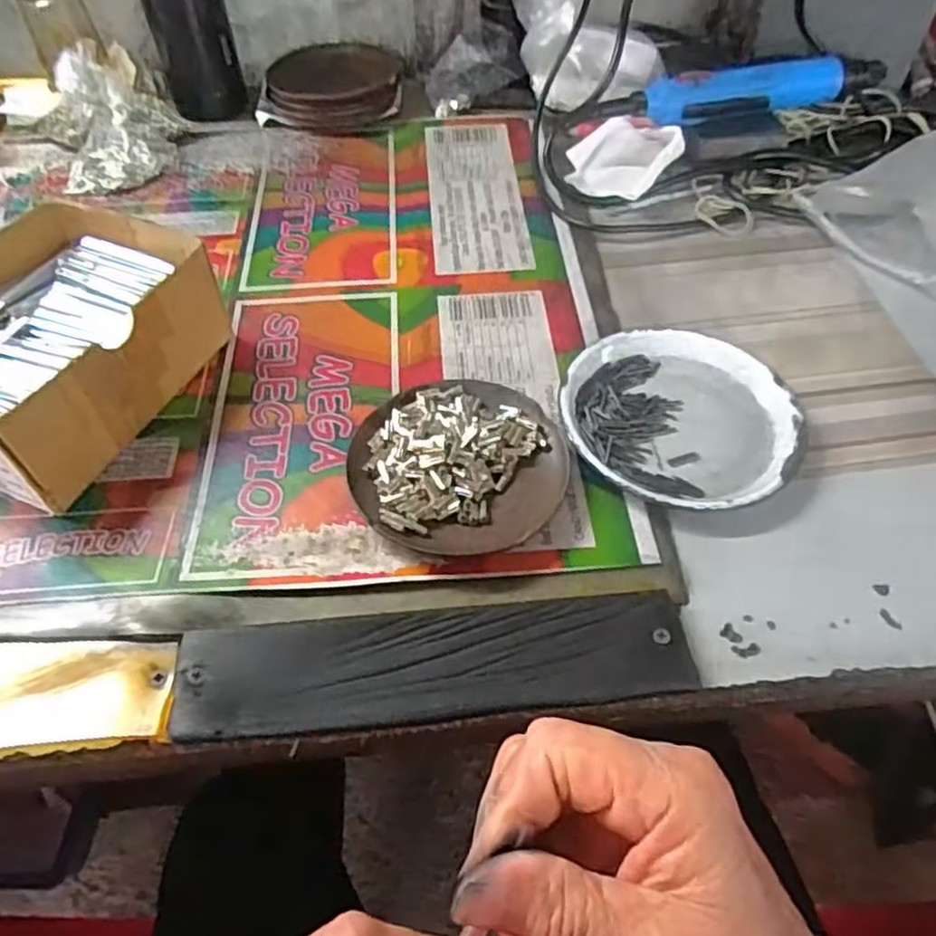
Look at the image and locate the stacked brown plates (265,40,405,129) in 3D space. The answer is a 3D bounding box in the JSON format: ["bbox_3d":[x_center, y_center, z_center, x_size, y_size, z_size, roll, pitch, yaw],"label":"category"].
[{"bbox_3d":[-0.118,-0.346,0.641,0.116,0.033,0.103,-2,53,-2],"label":"stacked brown plates"}]

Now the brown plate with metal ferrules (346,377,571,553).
[{"bbox_3d":[-0.005,-0.004,0.381,0.111,0.024,0.105,0,52,0],"label":"brown plate with metal ferrules"}]

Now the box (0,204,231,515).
[{"bbox_3d":[-0.237,-0.070,0.405,0.126,0.068,0.161,18,54,13],"label":"box"}]

